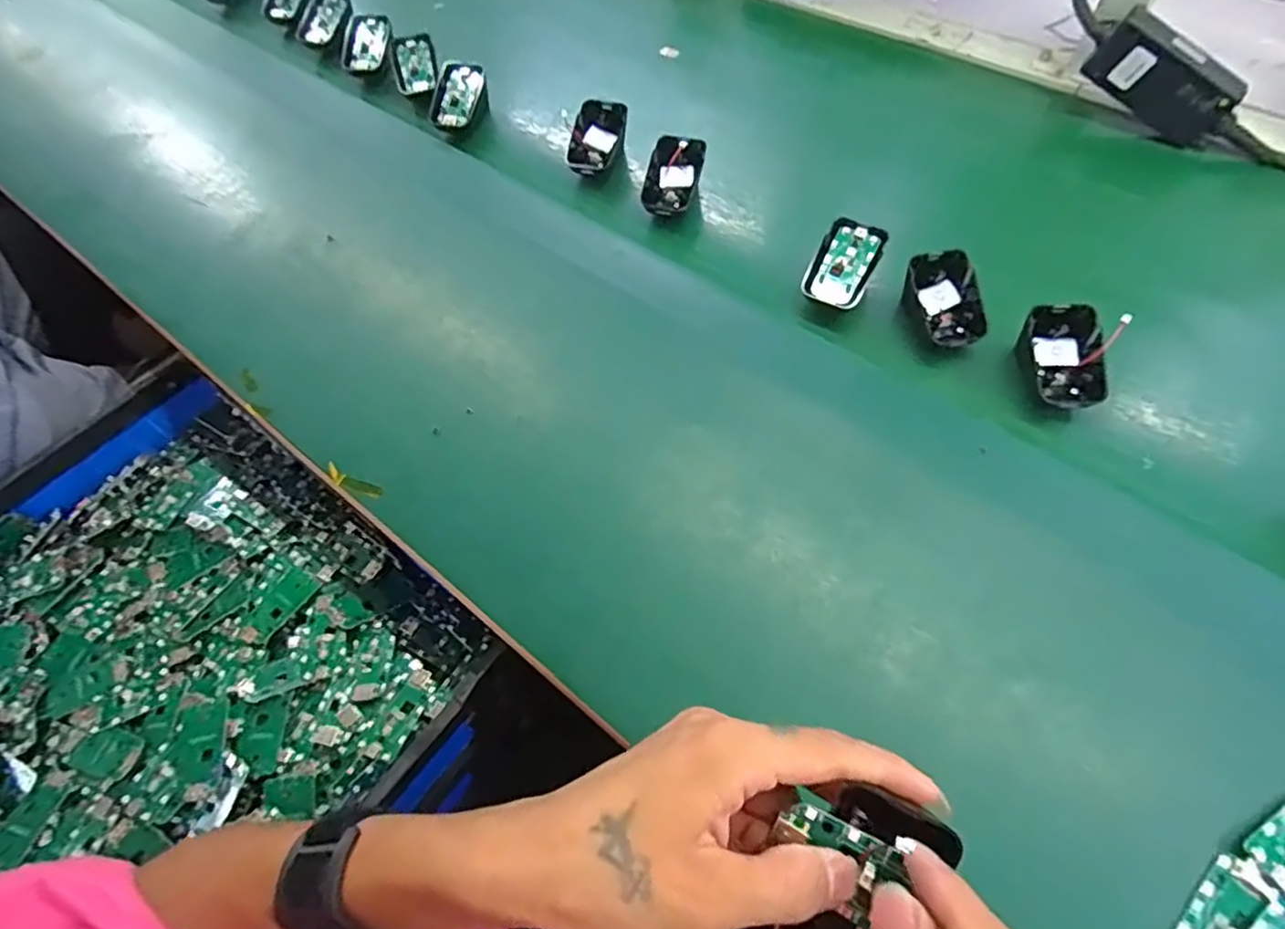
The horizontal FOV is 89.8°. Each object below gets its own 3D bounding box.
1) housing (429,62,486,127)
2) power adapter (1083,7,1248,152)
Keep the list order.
[{"bbox_3d":[-0.179,-0.354,0.628,0.041,0.023,0.072,16,81,-18],"label":"housing"},{"bbox_3d":[0.438,-0.321,0.538,0.124,0.056,0.035,37,67,-2],"label":"power adapter"}]

